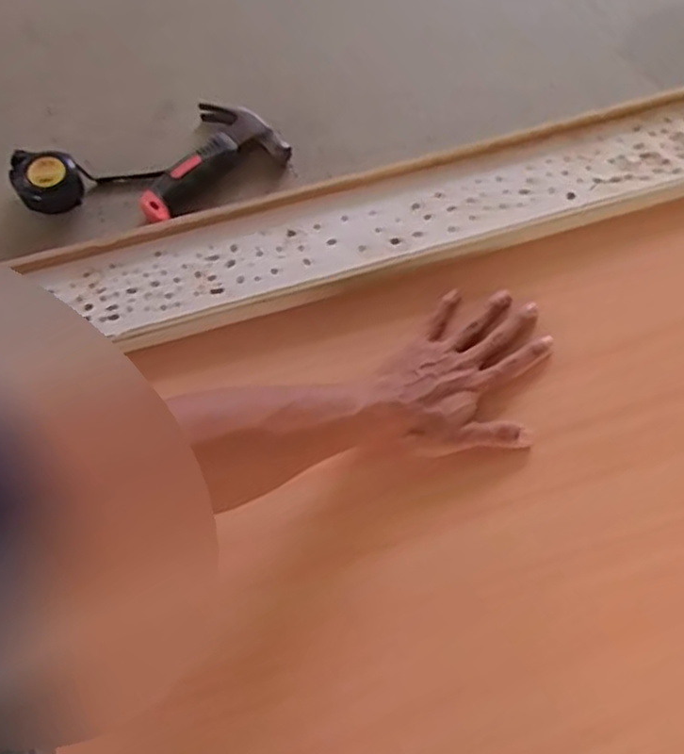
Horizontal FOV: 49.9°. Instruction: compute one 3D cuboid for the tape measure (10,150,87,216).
[{"bbox_3d":[-0.291,-0.197,0.726,0.070,0.039,0.064,-14,68,-7],"label":"tape measure"}]

